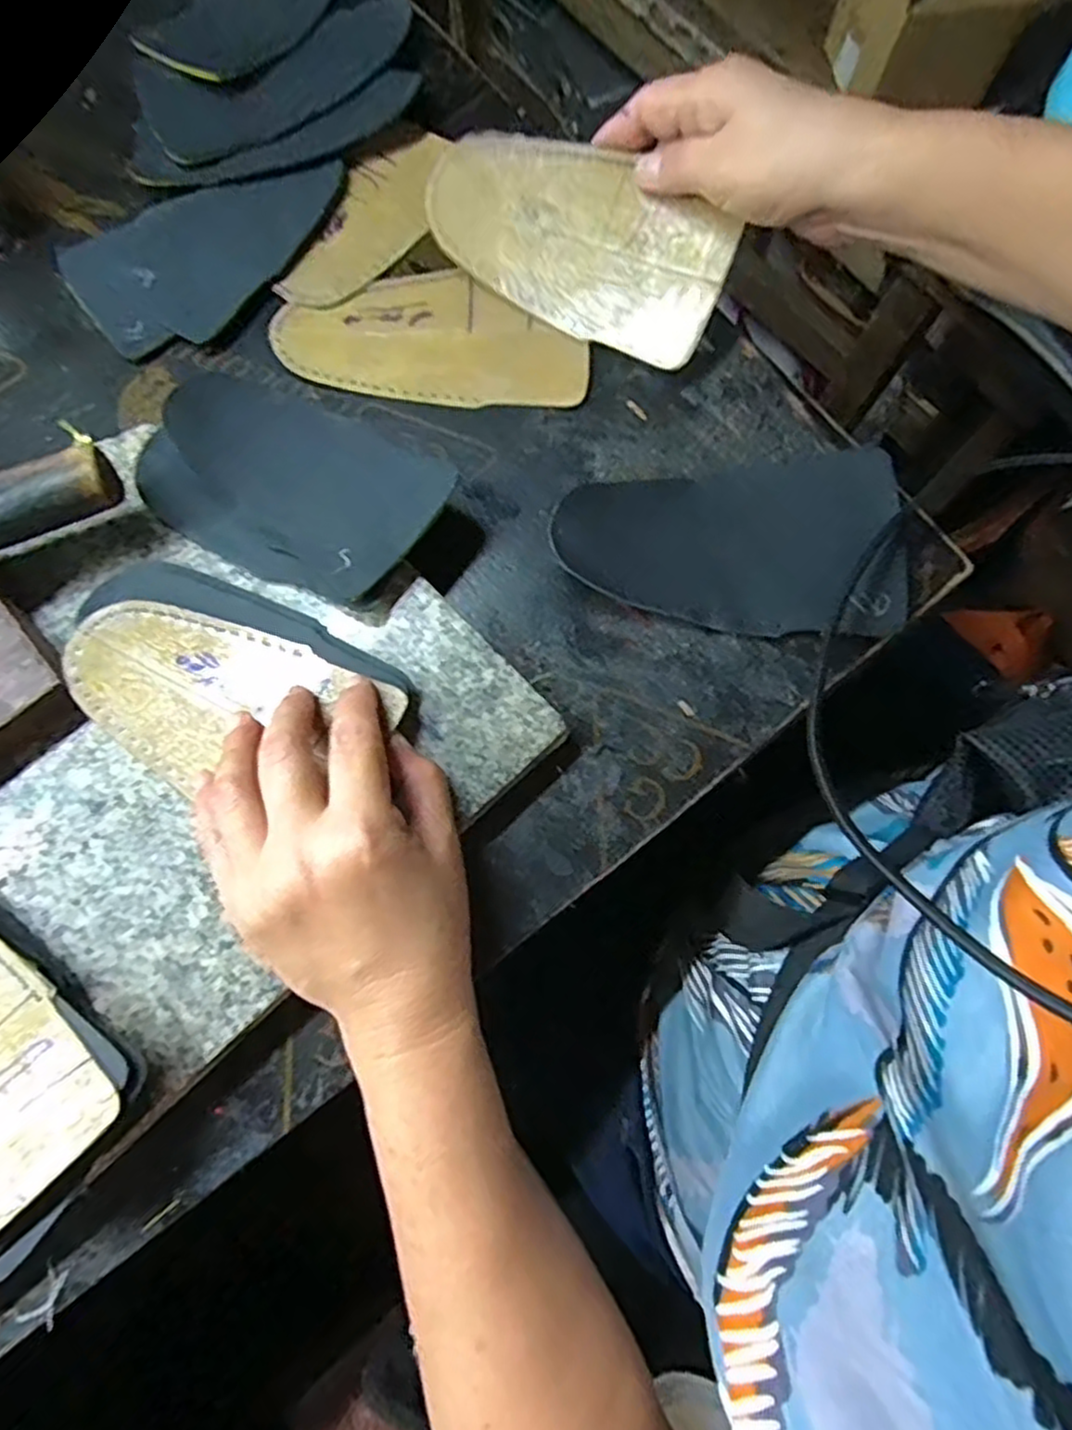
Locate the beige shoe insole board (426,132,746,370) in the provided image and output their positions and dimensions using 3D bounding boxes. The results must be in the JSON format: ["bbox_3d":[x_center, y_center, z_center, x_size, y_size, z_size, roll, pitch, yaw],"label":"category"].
[{"bbox_3d":[0.022,-0.244,0.369,0.155,0.011,0.077,32,108,5],"label":"beige shoe insole board"}]

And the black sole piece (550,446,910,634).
[{"bbox_3d":[0.092,-0.082,0.350,0.163,0.026,0.088,0,76,1],"label":"black sole piece"}]

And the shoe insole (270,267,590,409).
[{"bbox_3d":[-0.055,-0.203,0.386,0.163,0.005,0.078,3,77,2],"label":"shoe insole"}]

